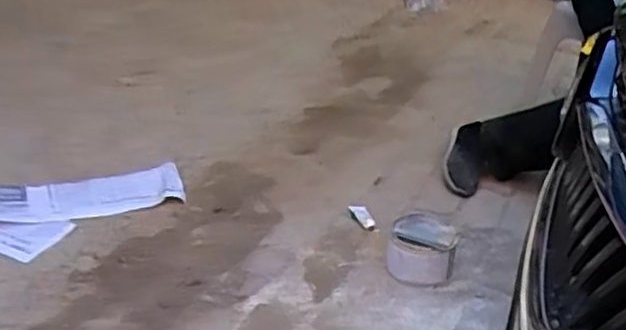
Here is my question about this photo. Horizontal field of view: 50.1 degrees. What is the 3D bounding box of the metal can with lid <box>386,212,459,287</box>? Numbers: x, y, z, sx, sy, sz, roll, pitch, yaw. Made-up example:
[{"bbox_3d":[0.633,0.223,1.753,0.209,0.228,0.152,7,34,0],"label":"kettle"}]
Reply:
[{"bbox_3d":[0.244,0.192,1.502,0.147,0.123,0.127,9,30,14],"label":"metal can with lid"}]

